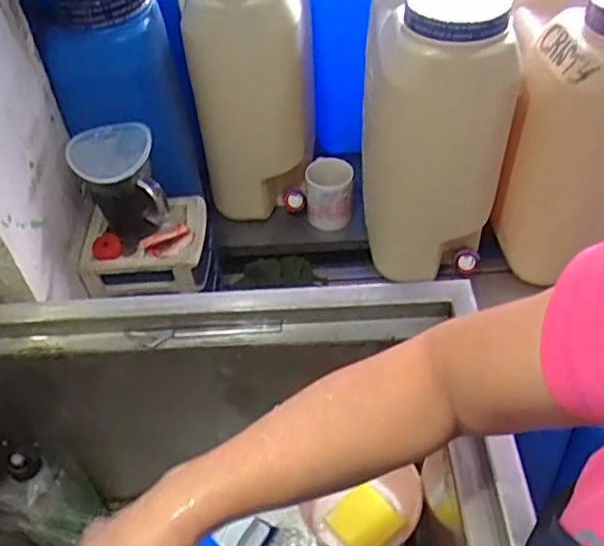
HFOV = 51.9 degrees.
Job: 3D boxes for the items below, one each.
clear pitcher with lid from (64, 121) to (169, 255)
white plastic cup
[{"bbox_3d":[-0.235,-0.107,0.823,0.106,0.140,0.116,-13,48,-9],"label":"clear pitcher with lid"},{"bbox_3d":[0.047,-0.134,1.069,0.078,0.107,0.074,-2,47,2],"label":"white plastic cup"}]

